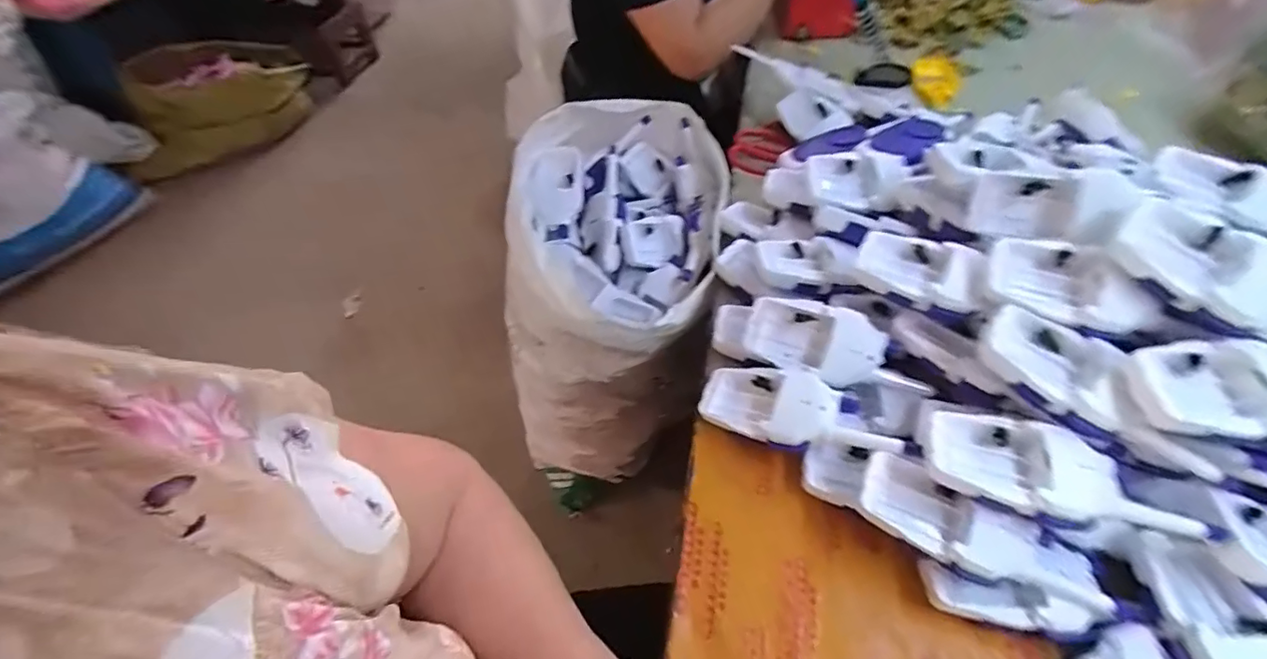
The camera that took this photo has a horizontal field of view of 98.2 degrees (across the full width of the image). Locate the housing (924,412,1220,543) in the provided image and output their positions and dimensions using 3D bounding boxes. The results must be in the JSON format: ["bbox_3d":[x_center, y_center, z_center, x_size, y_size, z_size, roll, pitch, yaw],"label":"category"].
[{"bbox_3d":[0.279,0.093,0.356,0.162,0.030,0.063,13,52,12],"label":"housing"}]

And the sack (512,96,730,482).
[{"bbox_3d":[-0.032,0.012,0.852,0.286,0.590,0.329,9,52,9],"label":"sack"}]

